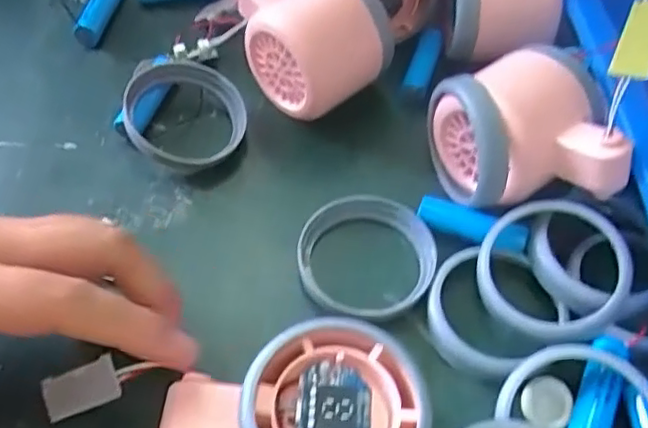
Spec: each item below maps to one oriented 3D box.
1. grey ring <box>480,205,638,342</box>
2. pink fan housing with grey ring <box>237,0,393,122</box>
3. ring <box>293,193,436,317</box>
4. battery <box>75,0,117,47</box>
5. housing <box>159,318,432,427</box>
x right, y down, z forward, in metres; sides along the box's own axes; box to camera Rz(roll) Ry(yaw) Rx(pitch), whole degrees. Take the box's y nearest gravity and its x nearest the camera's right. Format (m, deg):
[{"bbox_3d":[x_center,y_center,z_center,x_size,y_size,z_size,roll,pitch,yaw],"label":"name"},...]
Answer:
[{"bbox_3d":[0.091,0.022,0.257,0.056,0.008,0.059,-7,63,13],"label":"grey ring"},{"bbox_3d":[-0.007,-0.090,0.315,0.059,0.067,0.071,-15,55,-11],"label":"pink fan housing with grey ring"},{"bbox_3d":[0.019,0.016,0.277,0.058,0.012,0.056,0,54,-1],"label":"ring"},{"bbox_3d":[-0.127,-0.116,0.365,0.011,0.018,0.052,7,54,4],"label":"battery"},{"bbox_3d":[-0.007,0.067,0.214,0.079,0.051,0.060,18,55,12],"label":"housing"}]

